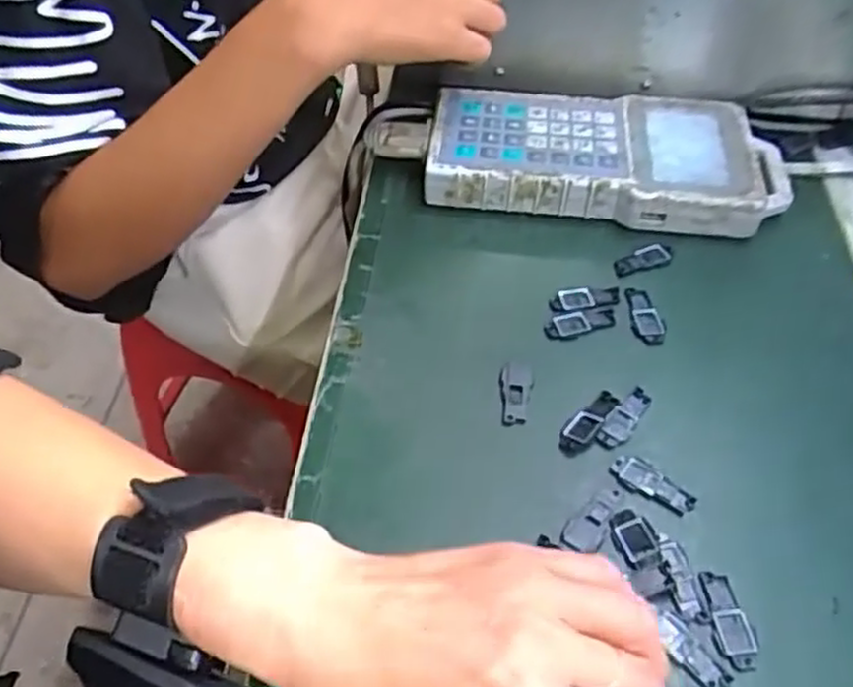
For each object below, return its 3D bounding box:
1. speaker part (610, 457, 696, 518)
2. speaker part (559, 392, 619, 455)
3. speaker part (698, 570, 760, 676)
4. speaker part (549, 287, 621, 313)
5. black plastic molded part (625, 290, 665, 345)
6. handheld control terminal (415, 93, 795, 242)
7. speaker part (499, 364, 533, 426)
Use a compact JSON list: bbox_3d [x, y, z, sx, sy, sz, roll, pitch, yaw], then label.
[{"bbox_3d":[0.105,0.066,0.362,0.017,0.004,0.039,-37,59,-27],"label":"speaker part"},{"bbox_3d":[0.080,0.037,0.382,0.014,0.004,0.039,32,56,24],"label":"speaker part"},{"bbox_3d":[0.126,0.113,0.320,0.016,0.004,0.041,-4,50,-5],"label":"speaker part"},{"bbox_3d":[0.090,-0.026,0.440,0.042,0.004,0.017,-6,50,-6],"label":"speaker part"},{"bbox_3d":[0.122,-0.015,0.434,0.016,0.004,0.042,0,50,-1],"label":"black plastic molded part"},{"bbox_3d":[0.115,-0.120,0.502,0.222,0.031,0.101,6,50,5],"label":"handheld control terminal"},{"bbox_3d":[0.045,0.024,0.394,0.015,0.004,0.037,7,50,5],"label":"speaker part"}]

